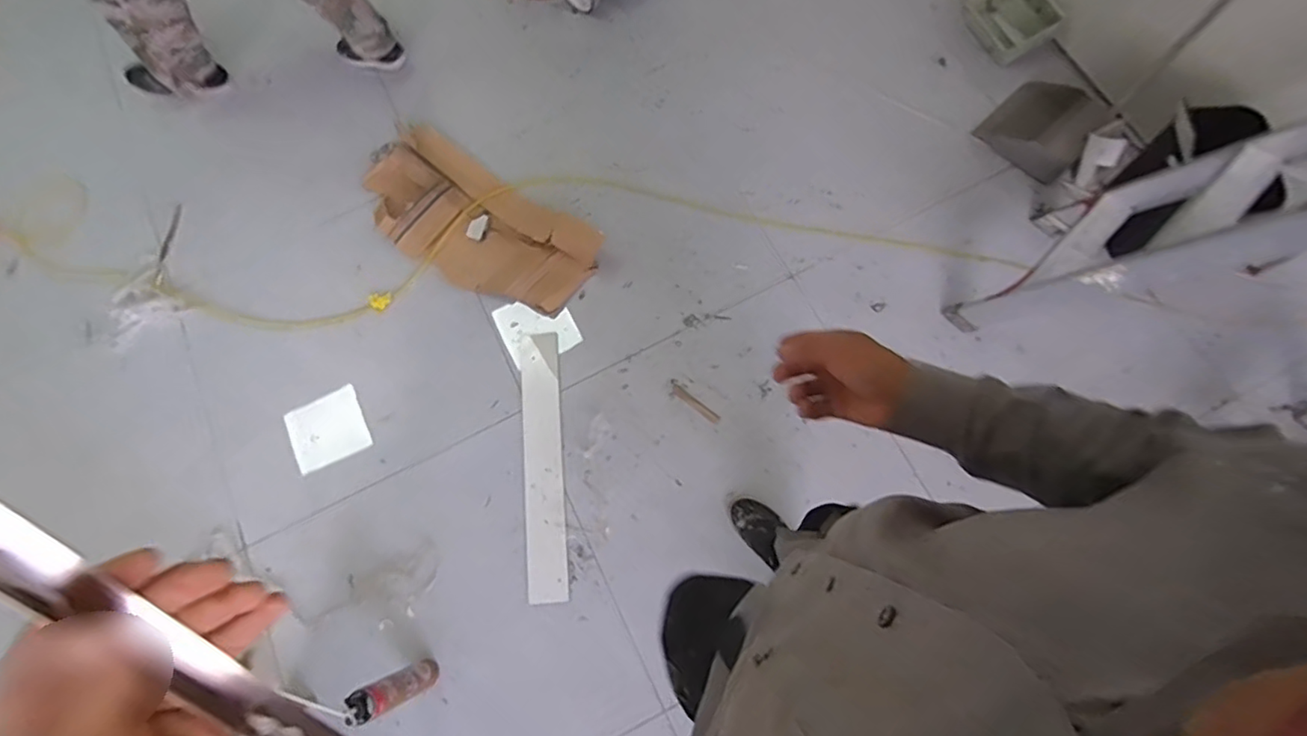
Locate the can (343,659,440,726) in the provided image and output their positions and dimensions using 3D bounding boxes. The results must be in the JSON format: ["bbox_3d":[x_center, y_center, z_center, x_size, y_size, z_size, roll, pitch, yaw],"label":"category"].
[{"bbox_3d":[-0.538,0.674,1.267,0.060,0.323,0.061,-1,74,3],"label":"can"}]

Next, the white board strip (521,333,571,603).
[{"bbox_3d":[-0.281,0.237,1.546,0.101,0.019,0.678,-6,74,0],"label":"white board strip"}]

